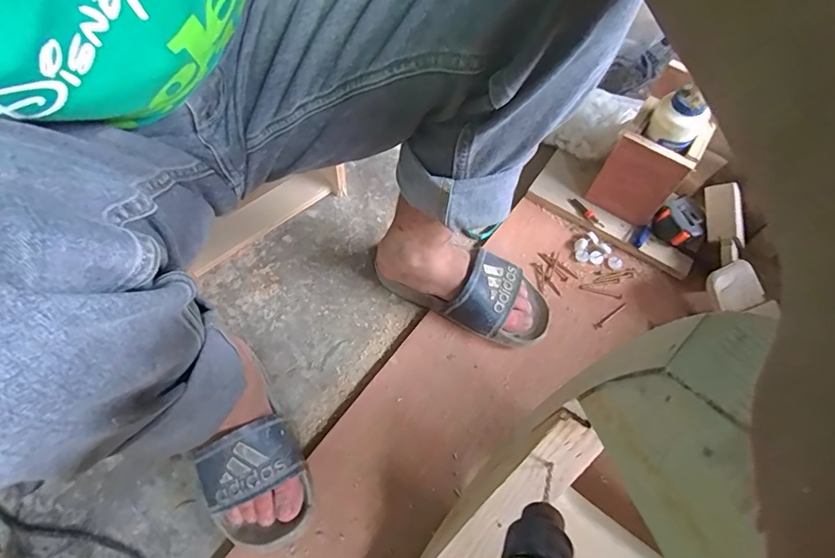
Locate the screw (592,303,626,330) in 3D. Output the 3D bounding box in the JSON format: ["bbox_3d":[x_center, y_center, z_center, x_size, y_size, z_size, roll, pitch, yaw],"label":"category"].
[{"bbox_3d":[0.269,0.051,0.626,0.064,0.004,0.009,-31,65,-18],"label":"screw"}]

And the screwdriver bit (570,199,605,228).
[{"bbox_3d":[0.262,-0.101,0.693,0.013,0.007,0.064,-30,65,-18],"label":"screwdriver bit"}]

